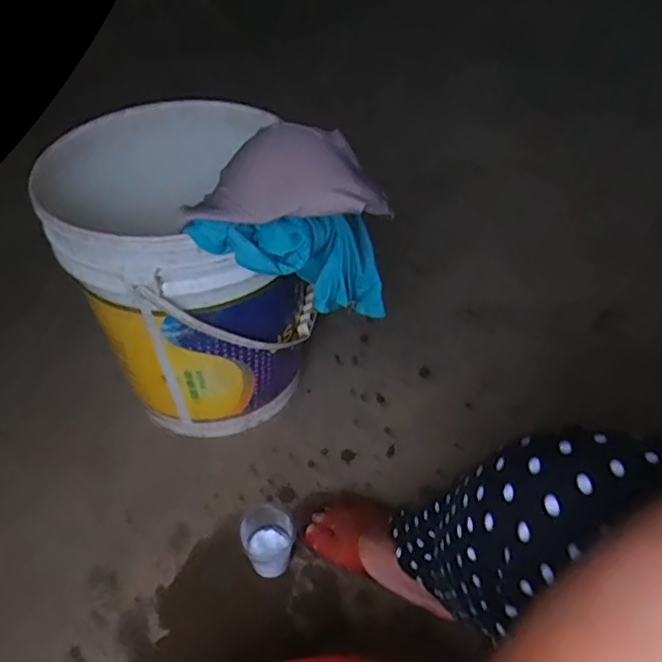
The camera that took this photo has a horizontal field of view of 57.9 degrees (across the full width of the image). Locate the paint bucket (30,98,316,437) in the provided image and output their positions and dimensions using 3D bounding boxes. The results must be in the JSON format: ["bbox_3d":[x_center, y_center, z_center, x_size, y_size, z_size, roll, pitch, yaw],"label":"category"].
[{"bbox_3d":[-0.181,-0.061,0.803,0.273,0.355,0.294,-13,47,-11],"label":"paint bucket"}]

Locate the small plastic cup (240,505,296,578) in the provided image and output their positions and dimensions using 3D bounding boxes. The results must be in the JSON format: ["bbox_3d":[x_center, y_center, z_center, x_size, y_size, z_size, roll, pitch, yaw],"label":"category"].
[{"bbox_3d":[-0.075,0.252,0.713,0.057,0.067,0.056,0,46,0],"label":"small plastic cup"}]

